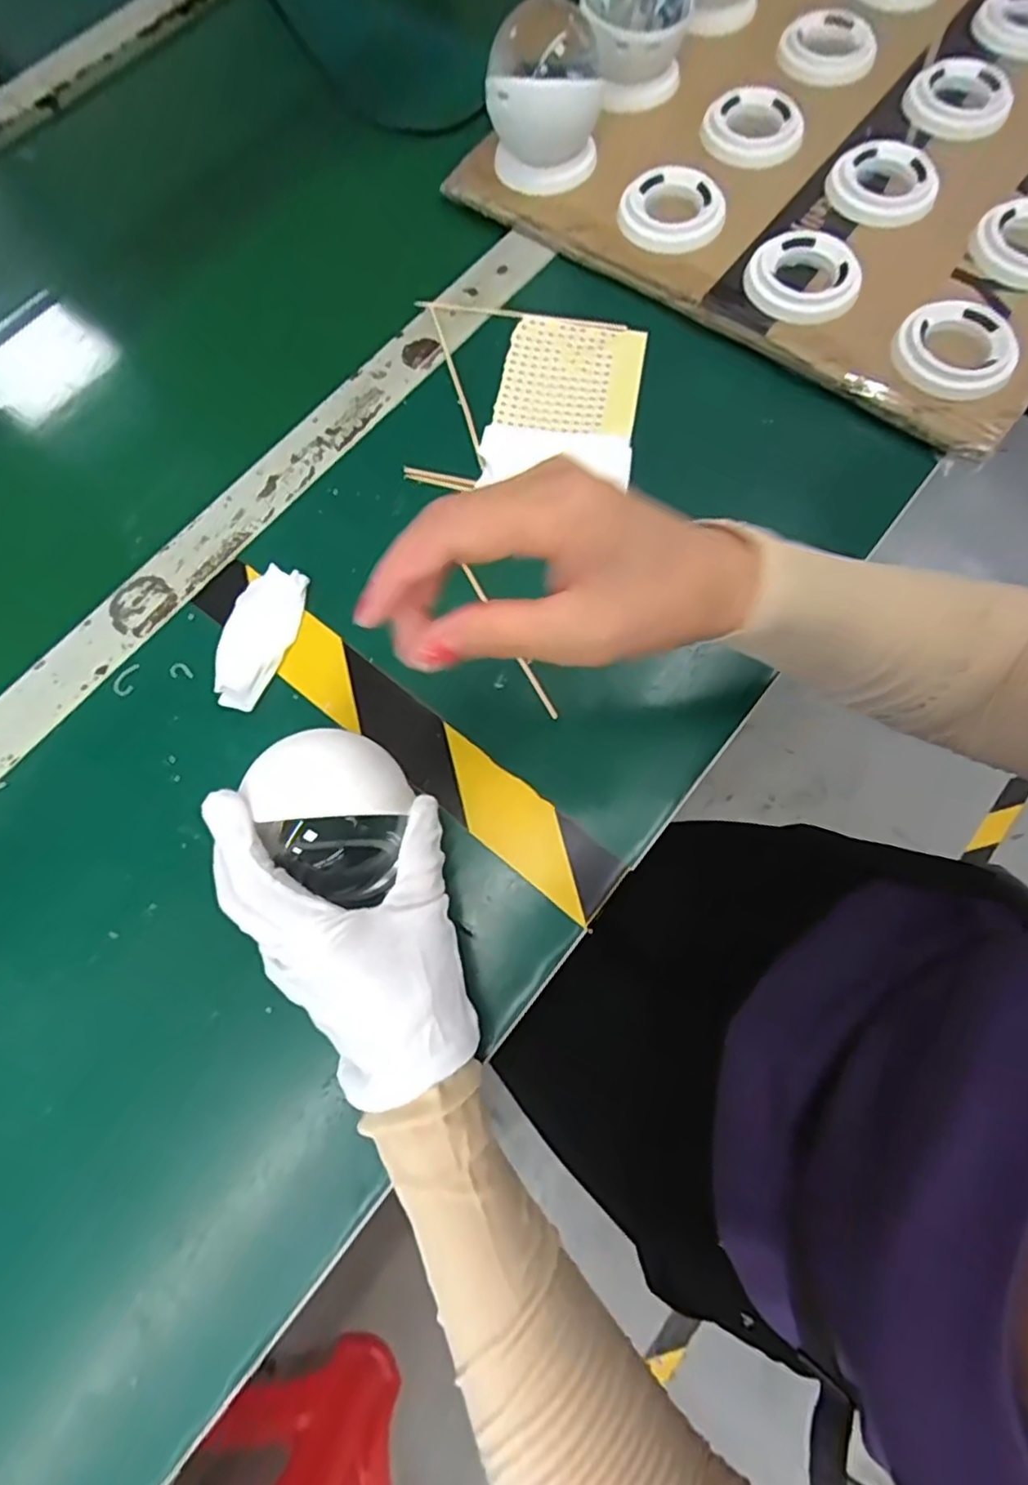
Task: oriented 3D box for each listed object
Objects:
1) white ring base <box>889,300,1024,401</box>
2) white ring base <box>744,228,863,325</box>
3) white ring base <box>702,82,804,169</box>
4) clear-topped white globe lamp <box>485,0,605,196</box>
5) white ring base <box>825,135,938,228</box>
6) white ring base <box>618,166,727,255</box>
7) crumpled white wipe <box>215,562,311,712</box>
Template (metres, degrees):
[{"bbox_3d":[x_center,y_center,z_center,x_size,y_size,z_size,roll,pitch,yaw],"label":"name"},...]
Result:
[{"bbox_3d":[0.273,-0.244,0.398,0.067,0.014,0.076,9,75,5],"label":"white ring base"},{"bbox_3d":[0.191,-0.304,0.417,0.068,0.015,0.077,40,79,12],"label":"white ring base"},{"bbox_3d":[0.175,-0.456,0.474,0.069,0.016,0.072,12,75,6],"label":"white ring base"},{"bbox_3d":[0.022,-0.448,0.445,0.076,0.078,0.086,5,74,3],"label":"clear-topped white globe lamp"},{"bbox_3d":[0.257,-0.387,0.448,0.072,0.012,0.071,-1,73,4],"label":"white ring base"},{"bbox_3d":[0.107,-0.367,0.446,0.068,0.012,0.074,-1,74,2],"label":"white ring base"},{"bbox_3d":[-0.147,-0.062,0.367,0.041,0.018,0.087,13,75,6],"label":"crumpled white wipe"}]

